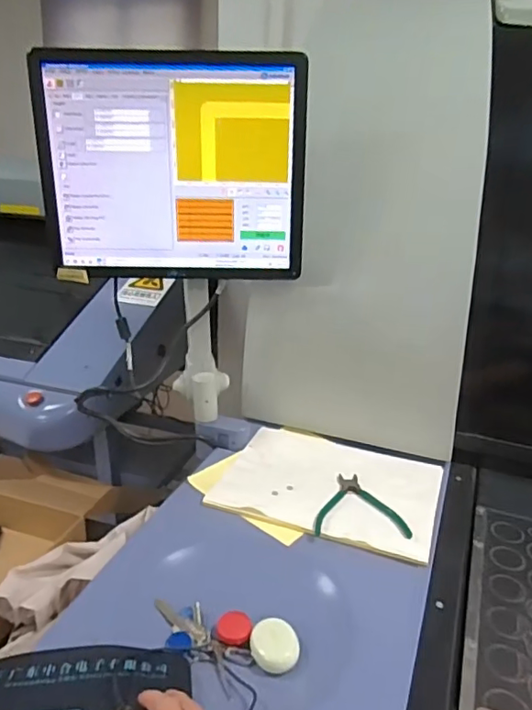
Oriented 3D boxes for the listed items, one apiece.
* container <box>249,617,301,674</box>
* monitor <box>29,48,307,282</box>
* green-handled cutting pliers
[{"bbox_3d":[0.010,0.311,0.592,0.050,0.012,0.058,-3,22,-12],"label":"container"},{"bbox_3d":[-0.134,-0.262,0.786,0.370,0.291,0.056,1,22,-2],"label":"monitor"},{"bbox_3d":[0.131,0.205,0.776,0.123,0.010,0.133,2,22,2],"label":"green-handled cutting pliers"}]

